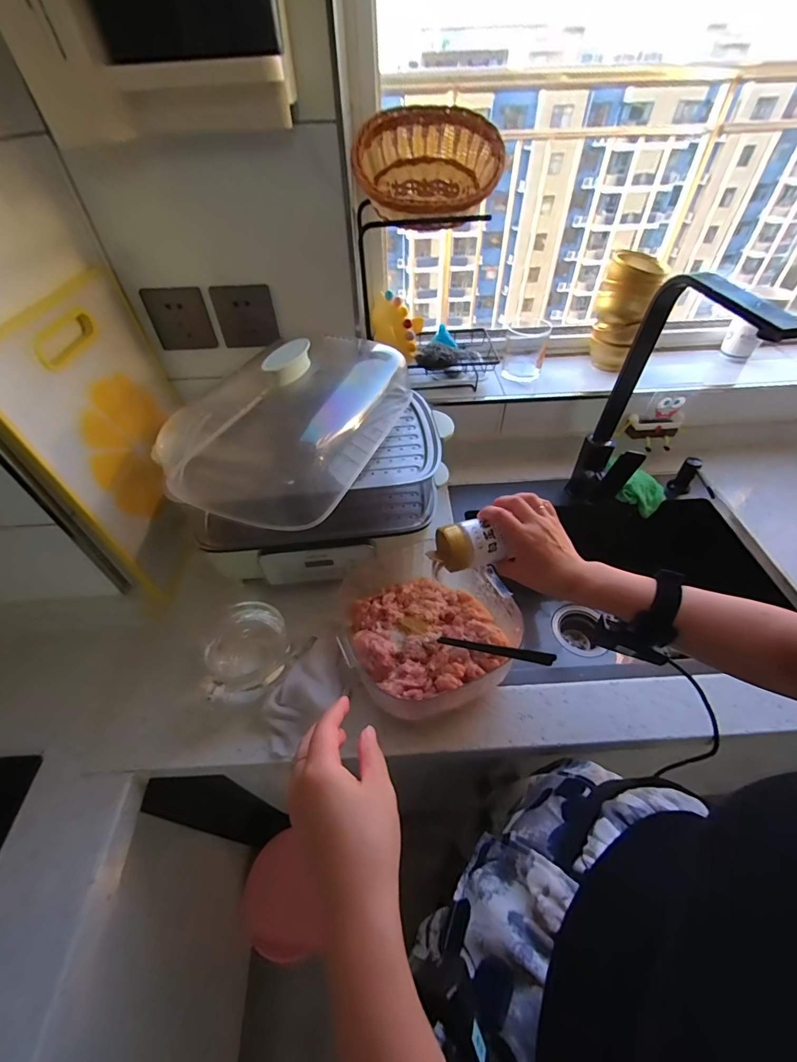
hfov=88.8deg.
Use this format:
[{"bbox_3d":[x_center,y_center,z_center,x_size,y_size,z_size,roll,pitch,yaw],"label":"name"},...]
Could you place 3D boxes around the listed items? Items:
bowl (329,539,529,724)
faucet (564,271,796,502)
[{"bbox_3d":[0.036,0.126,0.538,0.211,0.090,0.212,0,49,0],"label":"bowl"},{"bbox_3d":[0.343,-0.144,0.569,0.066,0.368,0.220,4,49,4],"label":"faucet"}]

